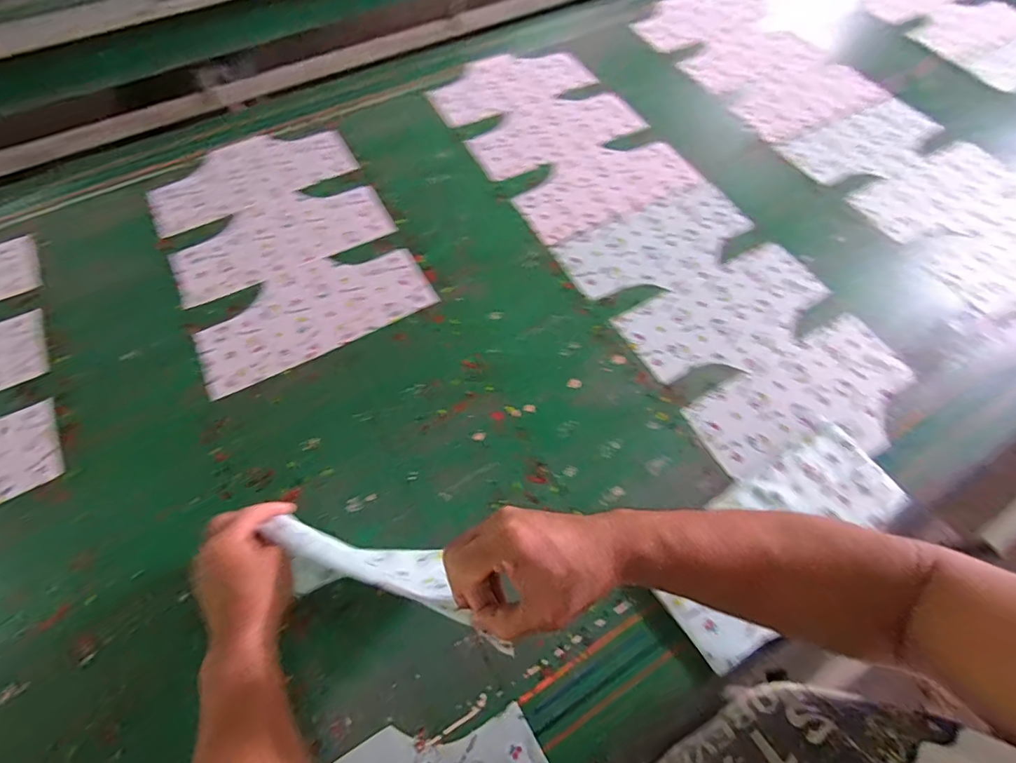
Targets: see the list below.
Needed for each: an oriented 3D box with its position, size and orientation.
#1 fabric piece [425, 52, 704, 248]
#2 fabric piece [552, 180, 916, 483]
[{"bbox_3d":[0.084,-0.479,0.891,0.326,0.010,0.493,-26,66,-14],"label":"fabric piece"},{"bbox_3d":[0.330,-0.103,0.700,0.326,0.009,0.466,-27,66,-15],"label":"fabric piece"}]

